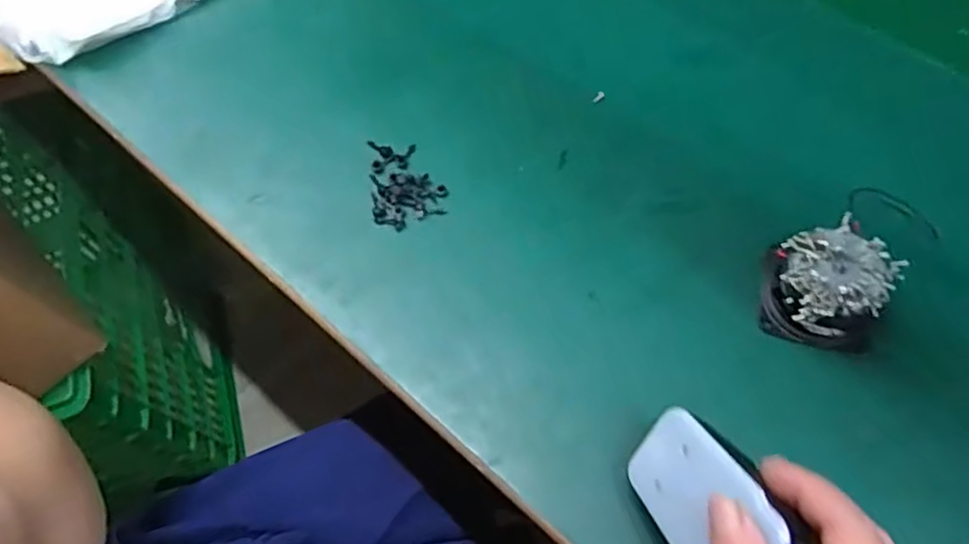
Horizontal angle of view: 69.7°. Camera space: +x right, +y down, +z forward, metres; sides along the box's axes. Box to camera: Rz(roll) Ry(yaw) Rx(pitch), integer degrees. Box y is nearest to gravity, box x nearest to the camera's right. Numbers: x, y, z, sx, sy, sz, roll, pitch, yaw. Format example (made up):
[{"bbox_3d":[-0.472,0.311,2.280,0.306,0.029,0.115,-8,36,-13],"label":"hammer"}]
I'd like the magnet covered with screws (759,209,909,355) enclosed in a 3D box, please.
[{"bbox_3d":[0.165,0.006,0.334,0.052,0.041,0.052,16,67,11],"label":"magnet covered with screws"}]

